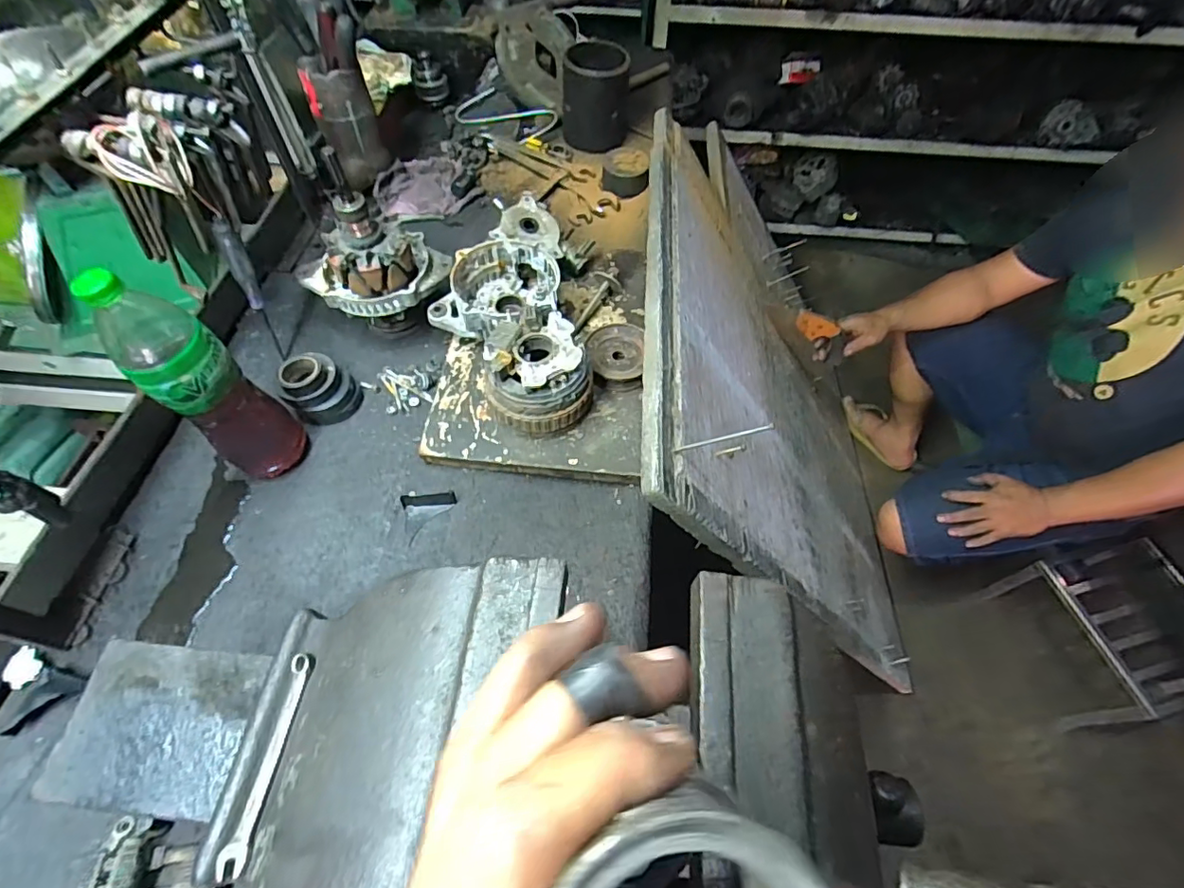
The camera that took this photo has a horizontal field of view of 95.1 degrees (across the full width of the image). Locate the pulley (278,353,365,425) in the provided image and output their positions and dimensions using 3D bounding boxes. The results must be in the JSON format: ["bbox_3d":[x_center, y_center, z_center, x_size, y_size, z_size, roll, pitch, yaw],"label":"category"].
[{"bbox_3d":[-0.324,-0.066,0.647,0.070,0.064,0.059,-3,58,-2],"label":"pulley"}]

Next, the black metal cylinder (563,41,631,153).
[{"bbox_3d":[0.007,-0.592,0.933,0.113,0.123,0.108,3,58,1],"label":"black metal cylinder"}]

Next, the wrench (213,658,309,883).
[{"bbox_3d":[-0.188,0.182,0.316,0.015,0.005,0.111,4,58,2],"label":"wrench"}]

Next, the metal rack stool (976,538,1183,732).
[{"bbox_3d":[1.203,0.438,1.261,0.317,0.210,0.355,-10,59,-7],"label":"metal rack stool"}]

